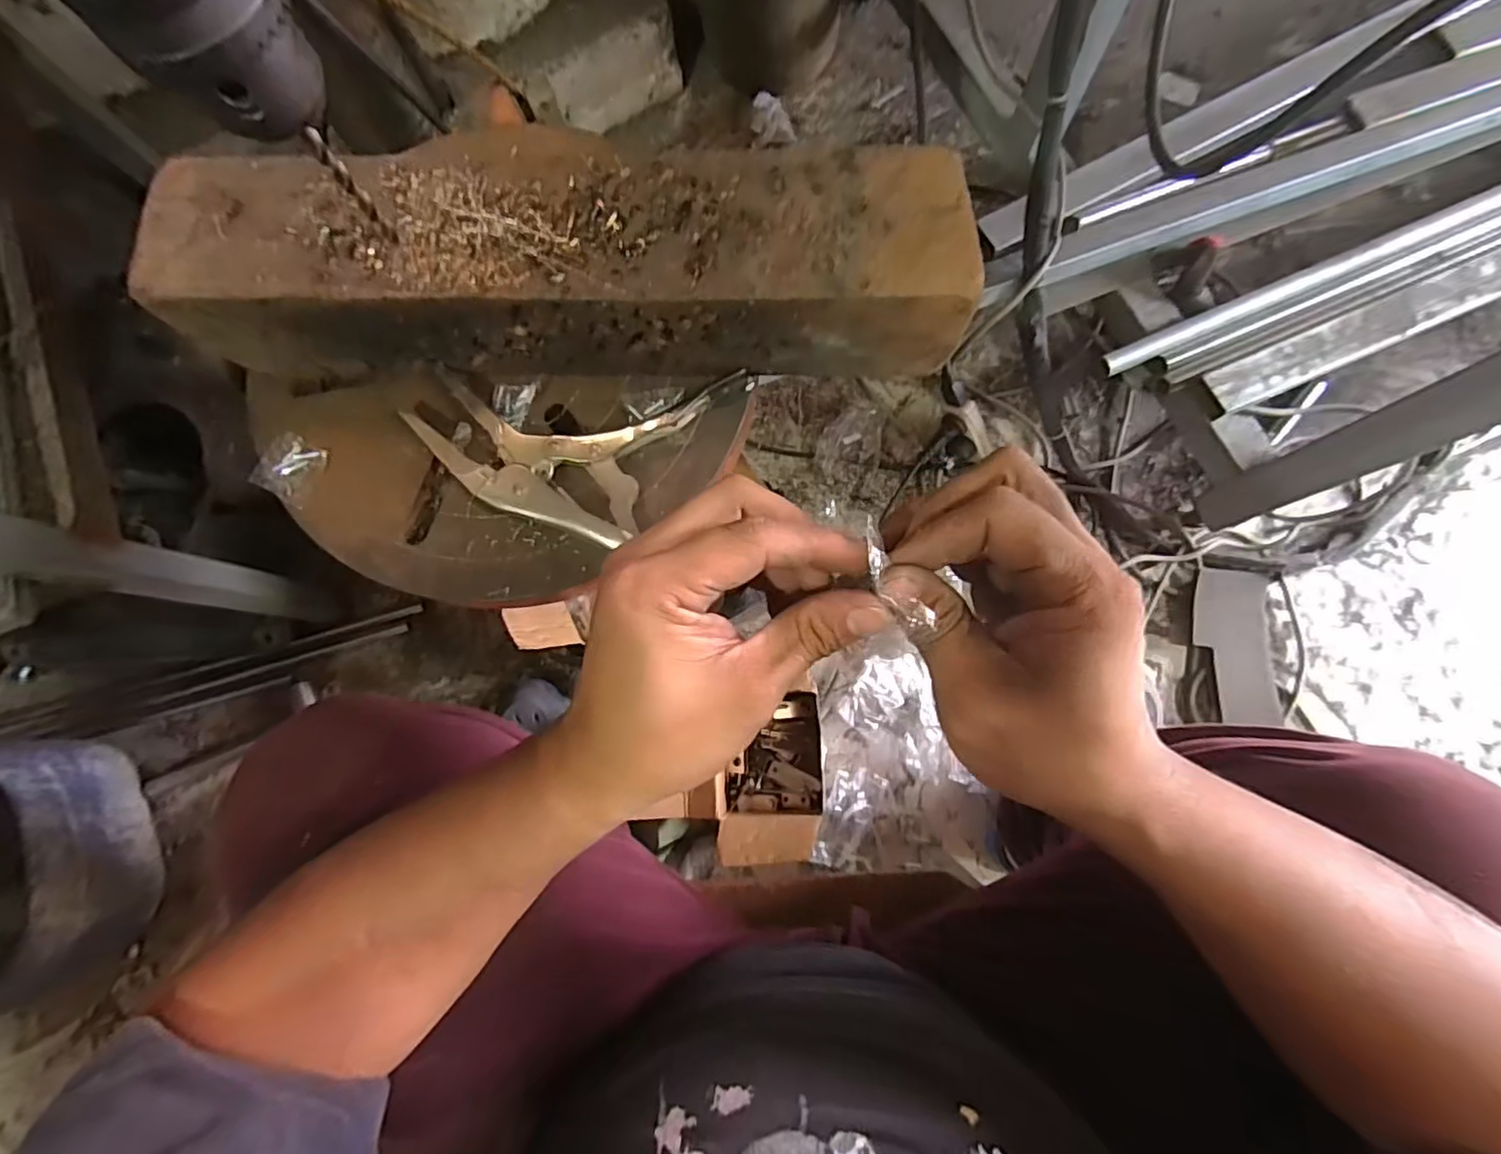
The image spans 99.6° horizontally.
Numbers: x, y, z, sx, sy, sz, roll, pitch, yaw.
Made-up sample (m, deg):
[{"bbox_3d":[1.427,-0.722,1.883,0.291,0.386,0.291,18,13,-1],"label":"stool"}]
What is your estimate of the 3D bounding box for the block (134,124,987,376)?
[{"bbox_3d":[-0.094,-0.165,0.337,0.406,0.080,0.091,1,79,3],"label":"block"}]

